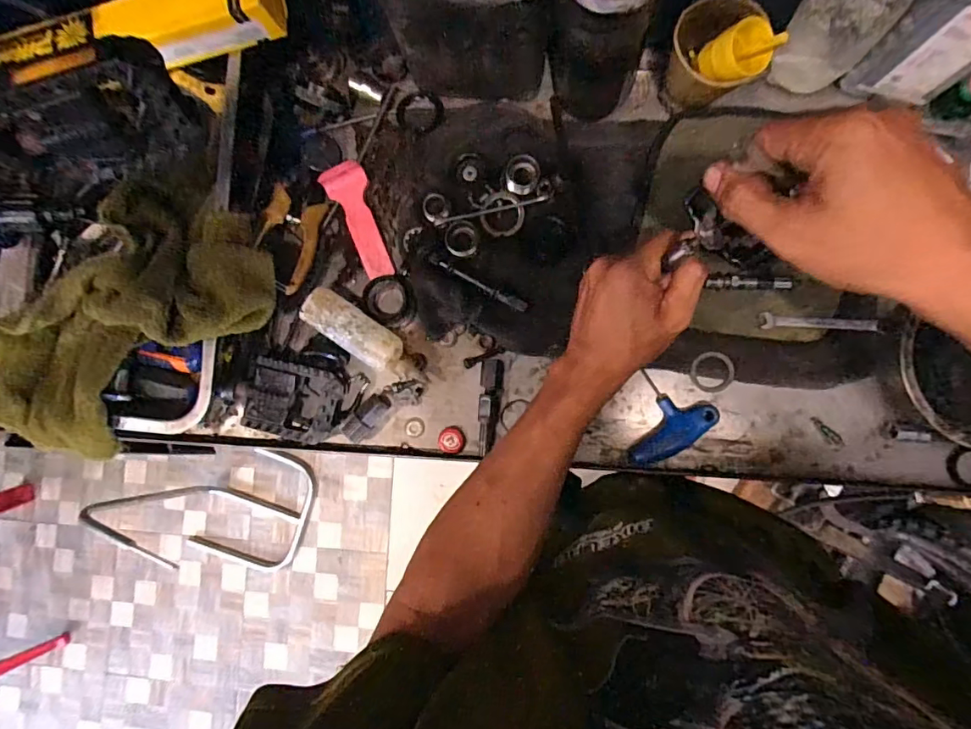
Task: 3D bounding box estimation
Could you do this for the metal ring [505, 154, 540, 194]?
[{"bbox_3d":[0.037,-0.192,0.518,0.035,0.007,0.038,-1,86,8],"label":"metal ring"}]

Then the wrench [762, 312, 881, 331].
[{"bbox_3d":[0.309,-0.038,0.474,0.100,0.005,0.014,3,87,8],"label":"wrench"}]

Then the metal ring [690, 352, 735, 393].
[{"bbox_3d":[0.214,0.007,0.483,0.039,0.006,0.038,-1,86,8],"label":"metal ring"}]

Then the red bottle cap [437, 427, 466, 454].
[{"bbox_3d":[-0.034,0.076,0.512,0.027,0.009,0.025,-1,86,8],"label":"red bottle cap"}]

